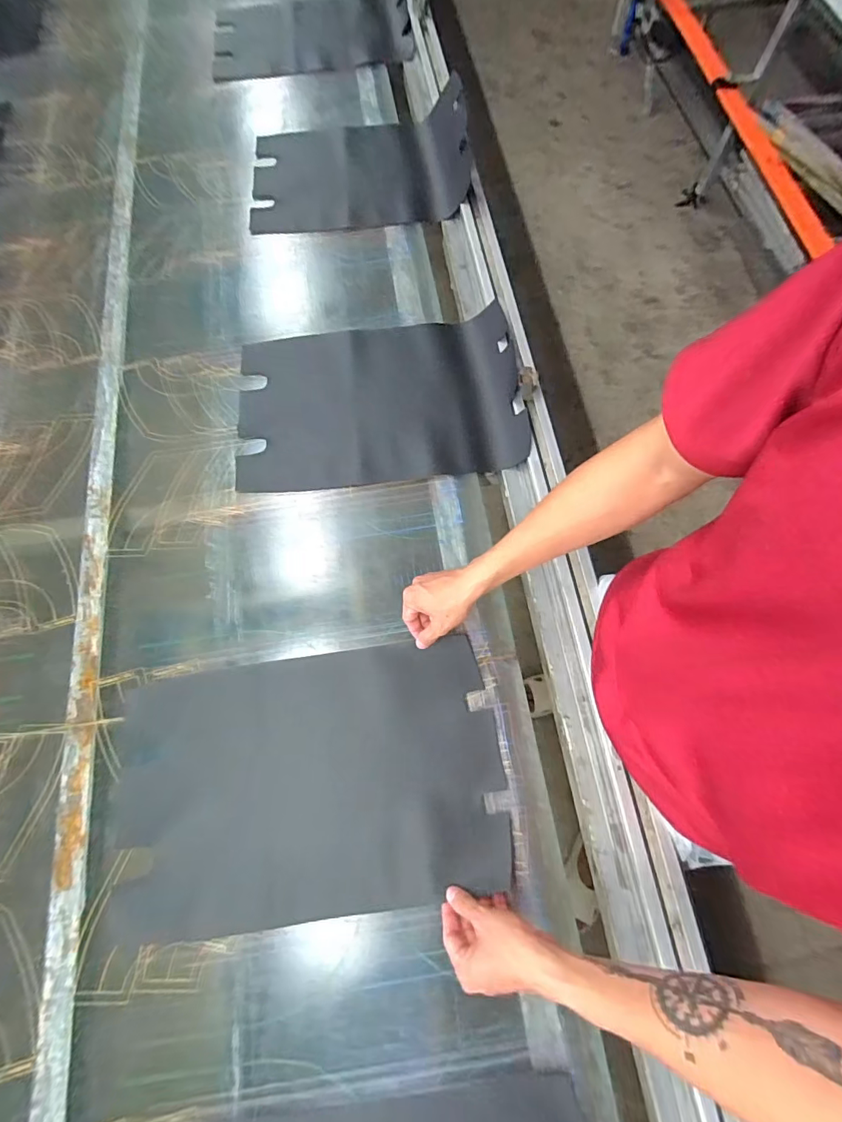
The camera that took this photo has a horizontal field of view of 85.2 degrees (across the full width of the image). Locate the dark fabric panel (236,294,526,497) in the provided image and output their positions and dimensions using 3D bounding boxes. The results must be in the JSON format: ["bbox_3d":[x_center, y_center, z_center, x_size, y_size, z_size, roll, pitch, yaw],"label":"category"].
[{"bbox_3d":[-0.077,-0.281,0.774,0.462,0.045,0.309,-5,71,0],"label":"dark fabric panel"}]

